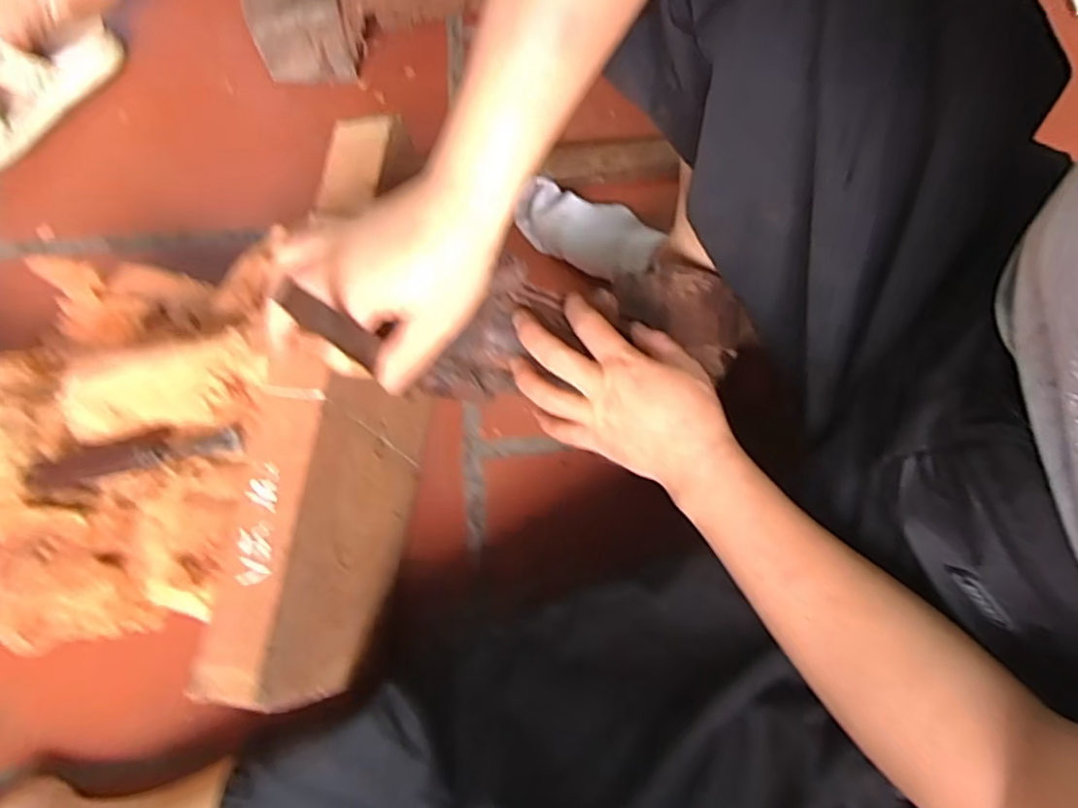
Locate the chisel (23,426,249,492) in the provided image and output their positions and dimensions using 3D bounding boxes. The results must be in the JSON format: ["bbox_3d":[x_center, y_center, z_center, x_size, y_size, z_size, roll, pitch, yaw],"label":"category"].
[{"bbox_3d":[-0.292,0.038,0.451,0.162,0.026,0.024,-9,74,-3],"label":"chisel"}]

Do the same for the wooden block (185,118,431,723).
[{"bbox_3d":[-0.143,0.010,0.496,0.064,0.216,0.400,5,73,1],"label":"wooden block"}]

